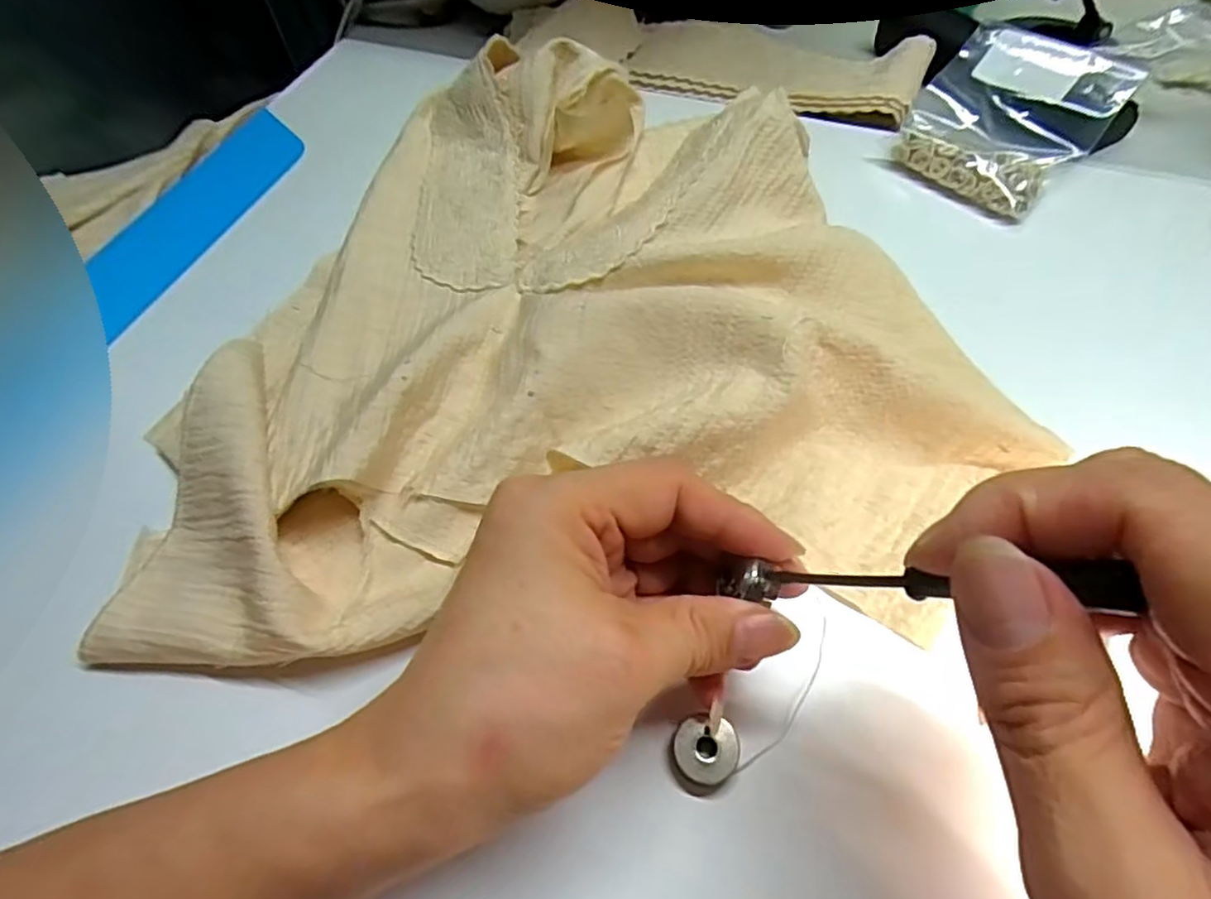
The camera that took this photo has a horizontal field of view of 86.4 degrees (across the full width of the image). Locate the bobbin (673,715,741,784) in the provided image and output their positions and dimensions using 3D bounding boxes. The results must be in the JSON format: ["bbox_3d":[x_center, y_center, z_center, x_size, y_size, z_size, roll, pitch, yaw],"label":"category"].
[{"bbox_3d":[0.032,0.095,0.204,0.020,0.011,0.019,-1,57,2],"label":"bobbin"}]

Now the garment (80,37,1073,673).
[{"bbox_3d":[-0.013,-0.072,0.294,0.352,0.042,0.326,-2,57,2],"label":"garment"}]

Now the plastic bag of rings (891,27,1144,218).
[{"bbox_3d":[0.214,-0.178,0.343,0.091,0.030,0.113,38,66,24],"label":"plastic bag of rings"}]

